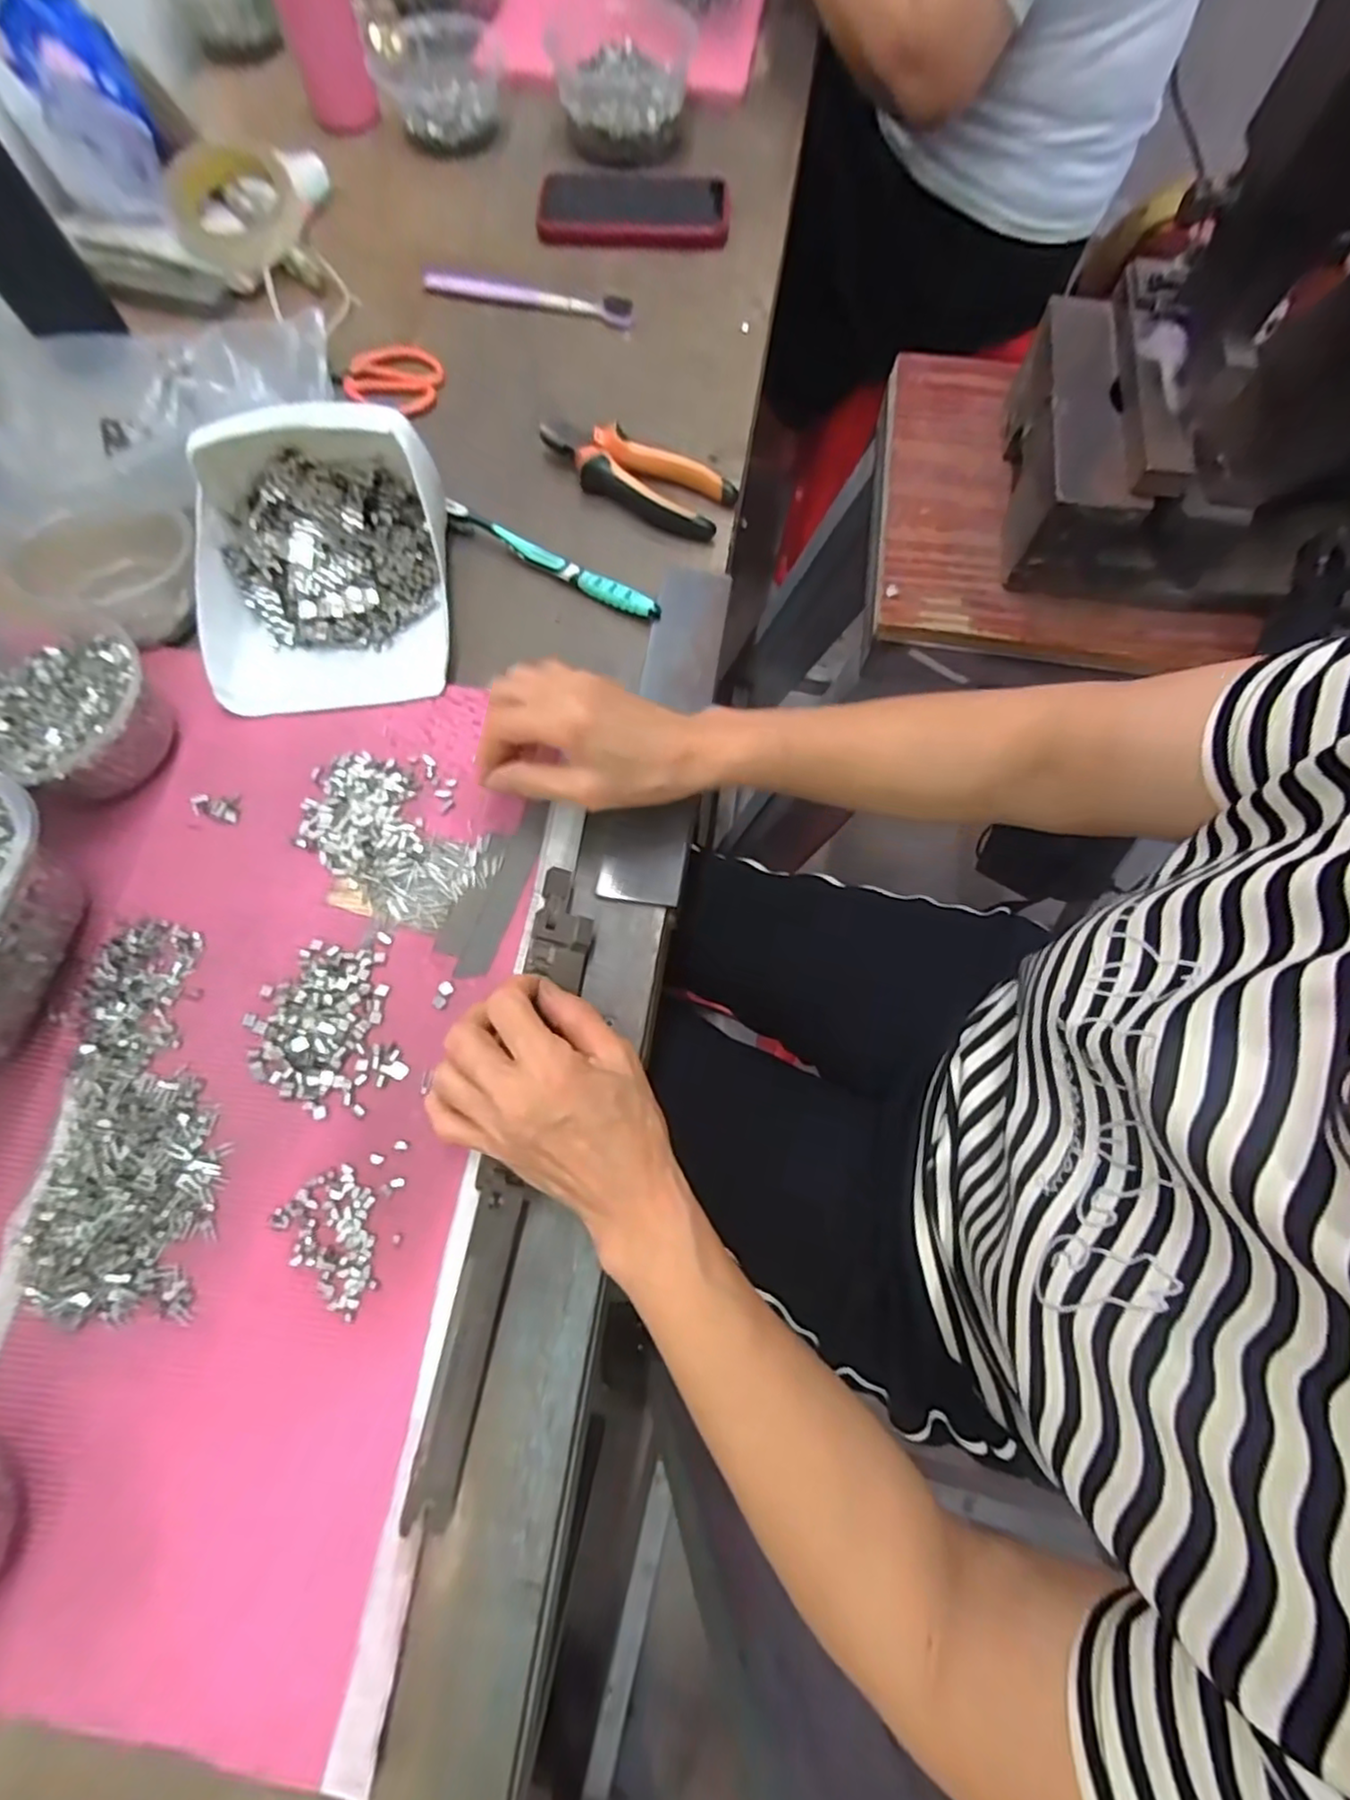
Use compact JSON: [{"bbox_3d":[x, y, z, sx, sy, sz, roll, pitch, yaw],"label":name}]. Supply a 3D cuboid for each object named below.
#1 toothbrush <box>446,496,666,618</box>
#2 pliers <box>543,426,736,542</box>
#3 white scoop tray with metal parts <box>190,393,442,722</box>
[{"bbox_3d":[-0.088,-0.239,0.476,0.173,0.017,0.013,30,73,7],"label":"toothbrush"},{"bbox_3d":[-0.030,-0.316,0.499,0.150,0.026,0.052,30,73,7],"label":"pliers"},{"bbox_3d":[-0.231,-0.221,0.428,0.157,0.082,0.176,-3,72,-3],"label":"white scoop tray with metal parts"}]

